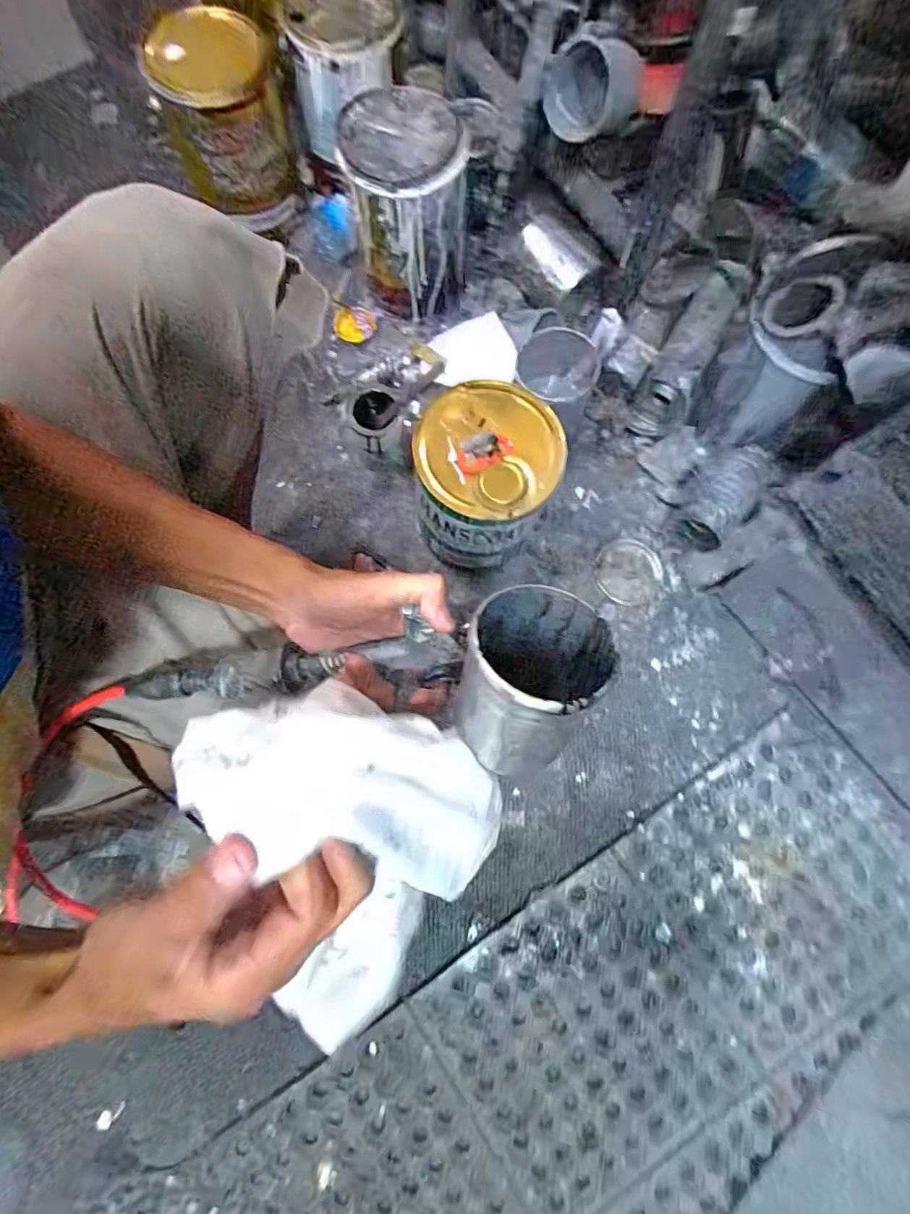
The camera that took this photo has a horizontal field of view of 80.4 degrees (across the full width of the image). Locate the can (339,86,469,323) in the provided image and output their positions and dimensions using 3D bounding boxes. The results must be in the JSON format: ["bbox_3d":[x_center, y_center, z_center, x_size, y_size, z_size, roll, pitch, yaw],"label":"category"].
[{"bbox_3d":[-0.068,-0.560,0.777,0.152,0.226,0.163,0,77,0],"label":"can"}]

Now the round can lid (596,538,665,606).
[{"bbox_3d":[0.245,-0.050,0.760,0.086,0.015,0.090,0,77,0],"label":"round can lid"}]

